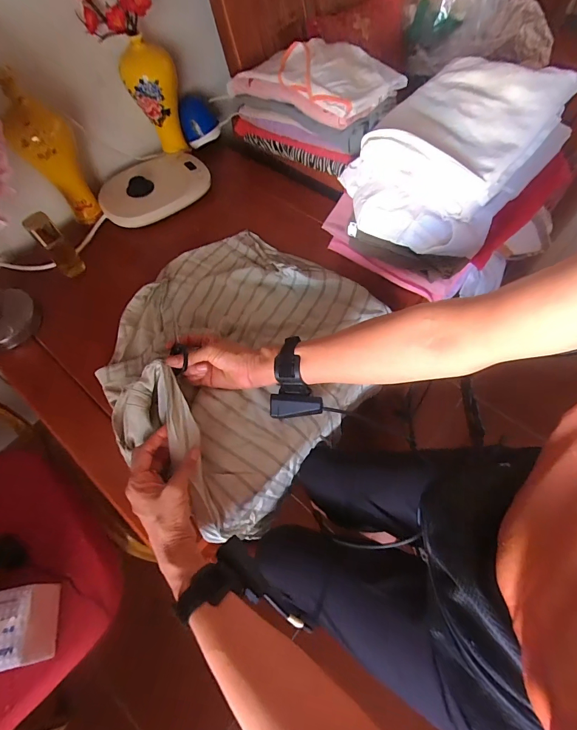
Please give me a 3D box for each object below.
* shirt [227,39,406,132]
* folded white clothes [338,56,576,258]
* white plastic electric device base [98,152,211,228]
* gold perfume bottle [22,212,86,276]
[{"bbox_3d":[0.041,-0.528,0.647,0.290,0.052,0.163,36,70,20],"label":"shirt"},{"bbox_3d":[0.241,-0.318,0.531,0.227,0.124,0.287,36,70,20],"label":"folded white clothes"},{"bbox_3d":[-0.268,-0.362,0.729,0.228,0.052,0.106,-37,66,-15],"label":"white plastic electric device base"},{"bbox_3d":[-0.404,-0.207,0.623,0.035,0.104,0.041,40,71,21],"label":"gold perfume bottle"}]

